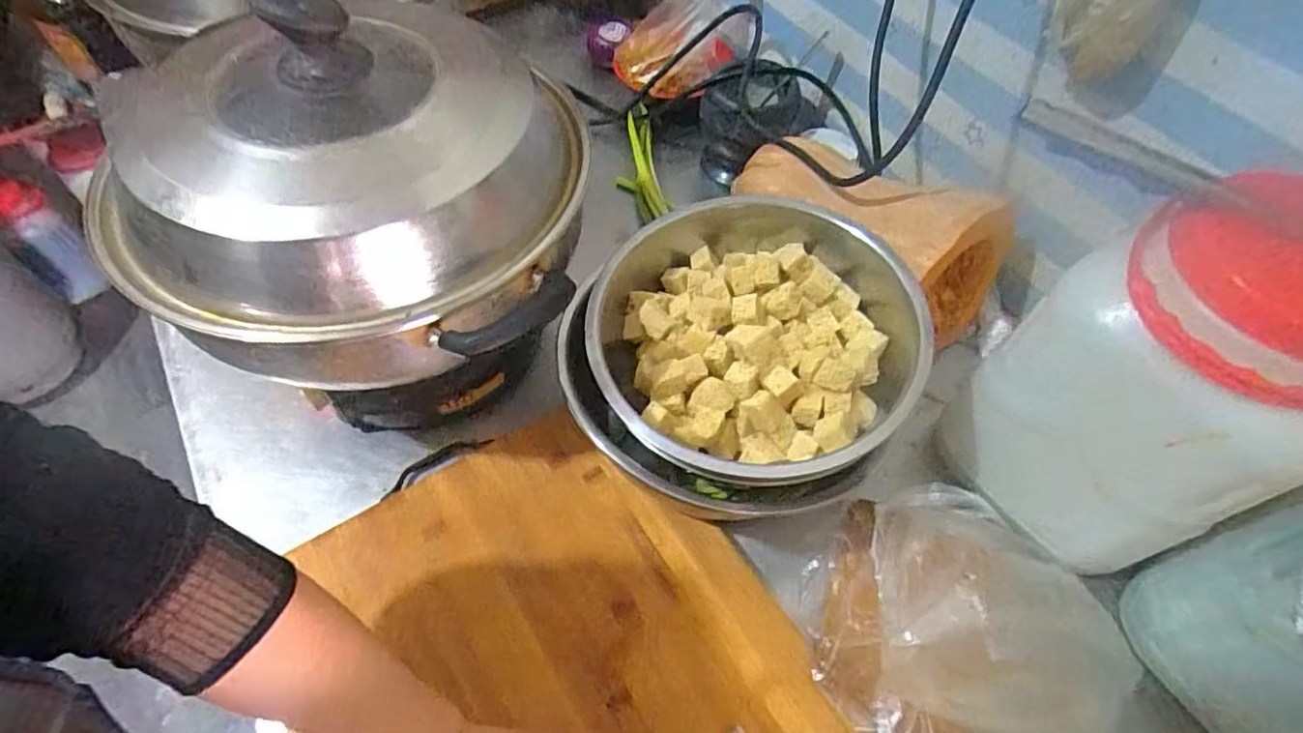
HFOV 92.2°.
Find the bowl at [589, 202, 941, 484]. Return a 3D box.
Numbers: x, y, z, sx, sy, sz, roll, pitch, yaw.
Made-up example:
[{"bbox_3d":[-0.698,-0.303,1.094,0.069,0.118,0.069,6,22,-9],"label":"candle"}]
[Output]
[{"bbox_3d":[0.087,-0.028,0.536,0.262,0.088,0.275,1,57,-2],"label":"bowl"}]

